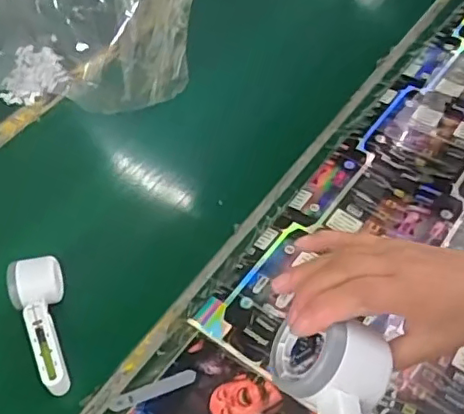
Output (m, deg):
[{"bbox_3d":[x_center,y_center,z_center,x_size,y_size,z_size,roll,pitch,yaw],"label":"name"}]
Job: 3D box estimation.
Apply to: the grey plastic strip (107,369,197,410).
[{"bbox_3d":[-0.085,0.199,0.627,0.095,0.006,0.016,-19,52,-10],"label":"grey plastic strip"}]

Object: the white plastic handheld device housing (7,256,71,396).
[{"bbox_3d":[-0.223,0.135,0.667,0.058,0.047,0.156,-14,51,-7],"label":"white plastic handheld device housing"}]

